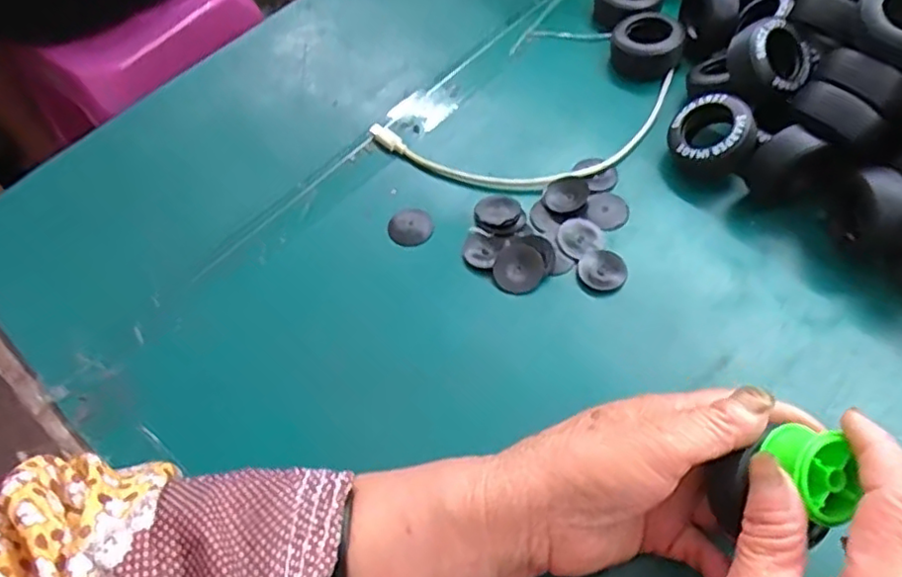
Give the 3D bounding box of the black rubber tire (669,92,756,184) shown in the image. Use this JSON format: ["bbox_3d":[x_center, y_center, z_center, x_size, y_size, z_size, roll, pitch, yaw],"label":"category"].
[{"bbox_3d":[0.161,-0.091,0.388,0.048,0.026,0.050,-31,56,24],"label":"black rubber tire"}]

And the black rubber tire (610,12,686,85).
[{"bbox_3d":[0.138,-0.169,0.448,0.047,0.030,0.041,14,59,11],"label":"black rubber tire"}]

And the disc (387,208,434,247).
[{"bbox_3d":[-0.025,-0.038,0.387,0.026,0.005,0.025,-1,57,2],"label":"disc"}]

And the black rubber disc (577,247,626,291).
[{"bbox_3d":[0.087,-0.012,0.363,0.026,0.004,0.027,-1,57,2],"label":"black rubber disc"}]

